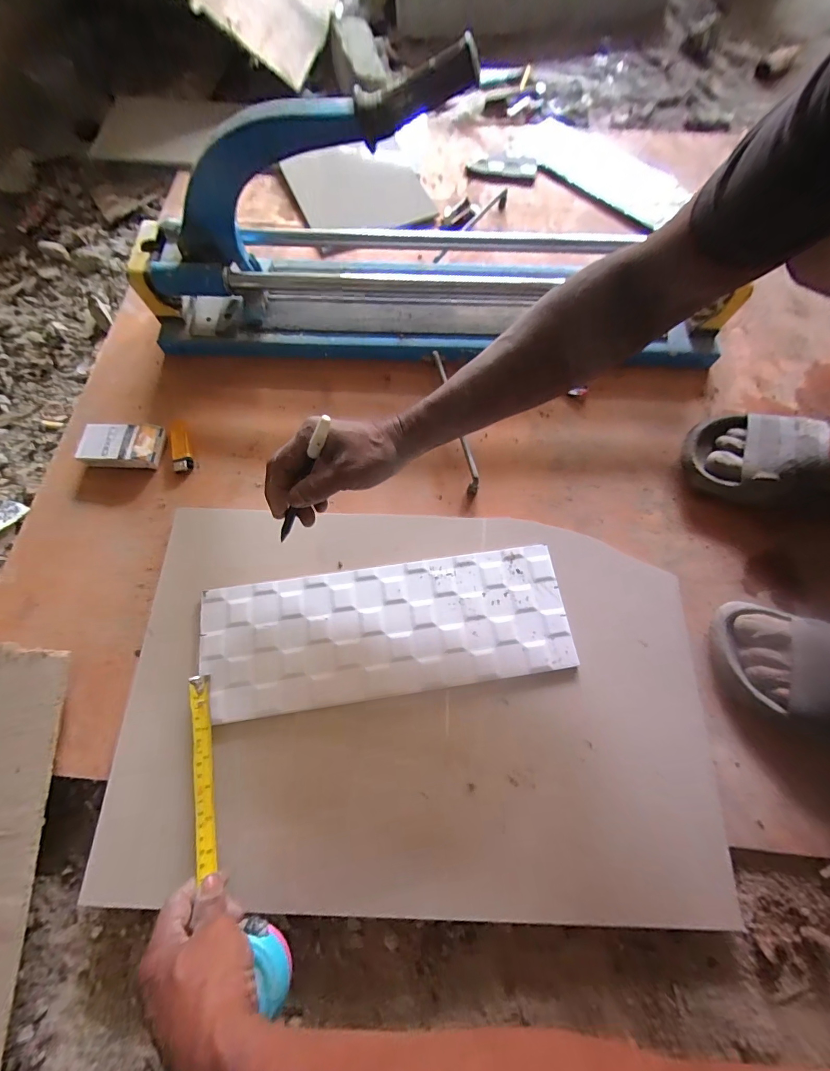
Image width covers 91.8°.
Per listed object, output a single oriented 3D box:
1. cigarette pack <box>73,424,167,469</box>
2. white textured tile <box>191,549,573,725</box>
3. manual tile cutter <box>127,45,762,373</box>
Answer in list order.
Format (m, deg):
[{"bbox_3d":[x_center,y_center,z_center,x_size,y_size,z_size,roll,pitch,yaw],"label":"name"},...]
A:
[{"bbox_3d":[-0.378,-0.116,0.522,0.106,0.029,0.056,3,70,2],"label":"cigarette pack"},{"bbox_3d":[-0.030,0.102,0.448,0.394,0.018,0.140,-8,70,-2],"label":"white textured tile"},{"bbox_3d":[0.018,-0.372,0.497,0.777,0.280,0.149,2,70,2],"label":"manual tile cutter"}]

